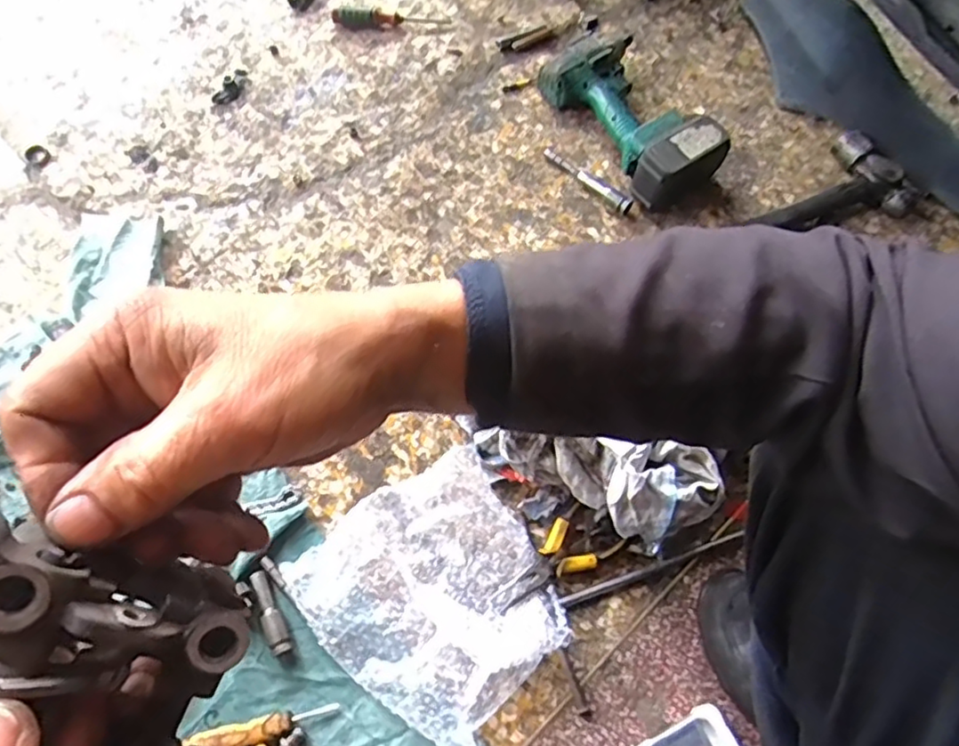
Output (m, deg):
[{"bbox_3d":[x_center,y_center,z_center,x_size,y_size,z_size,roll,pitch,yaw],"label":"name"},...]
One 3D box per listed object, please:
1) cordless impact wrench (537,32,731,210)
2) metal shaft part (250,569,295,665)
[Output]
[{"bbox_3d":[0.194,-0.326,0.791,0.126,0.075,0.239,-33,73,-13],"label":"cordless impact wrench"},{"bbox_3d":[-0.197,0.233,0.595,0.018,0.015,0.089,-24,72,-11],"label":"metal shaft part"}]

